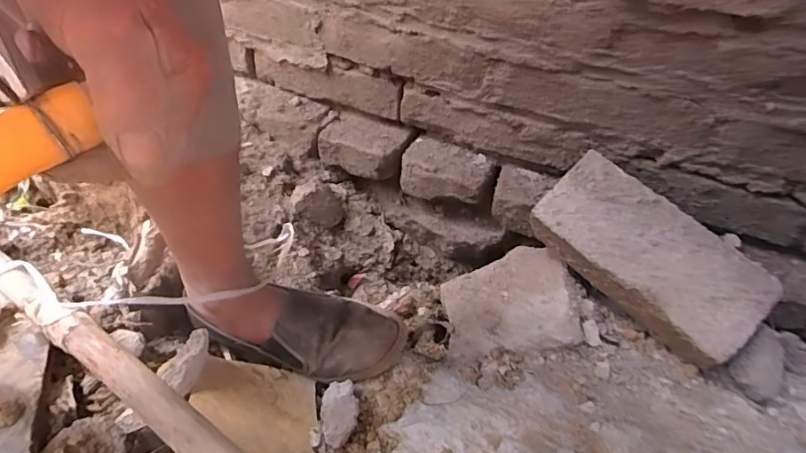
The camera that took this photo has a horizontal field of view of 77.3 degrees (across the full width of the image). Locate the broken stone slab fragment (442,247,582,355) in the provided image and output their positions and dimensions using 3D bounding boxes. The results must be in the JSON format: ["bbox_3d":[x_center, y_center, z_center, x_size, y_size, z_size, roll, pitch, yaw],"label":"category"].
[{"bbox_3d":[0.117,0.087,0.580,0.141,0.018,0.154,-21,30,11],"label":"broken stone slab fragment"}]

